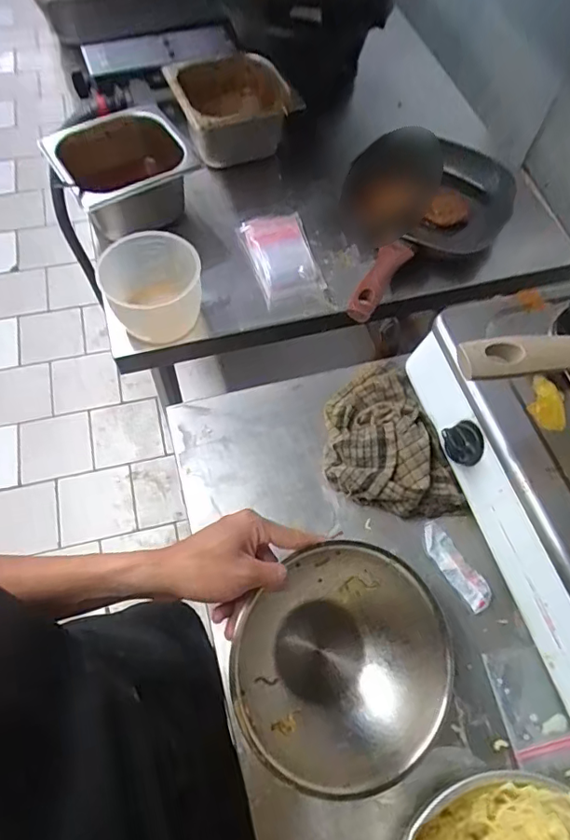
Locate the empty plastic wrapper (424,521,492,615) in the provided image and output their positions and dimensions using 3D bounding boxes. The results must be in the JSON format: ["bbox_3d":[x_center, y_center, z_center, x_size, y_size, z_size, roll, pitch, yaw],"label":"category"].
[{"bbox_3d":[0.180,0.154,0.553,0.027,0.016,0.096,-29,67,-17],"label":"empty plastic wrapper"}]

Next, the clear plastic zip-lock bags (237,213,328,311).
[{"bbox_3d":[-0.008,-0.233,0.728,0.085,0.026,0.143,-17,64,-11],"label":"clear plastic zip-lock bags"}]

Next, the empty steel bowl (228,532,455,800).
[{"bbox_3d":[0.047,0.222,0.473,0.175,0.114,0.184,1,62,-2],"label":"empty steel bowl"}]

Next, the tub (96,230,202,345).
[{"bbox_3d":[-0.165,-0.165,0.651,0.115,0.090,0.097,-15,64,-10],"label":"tub"}]

